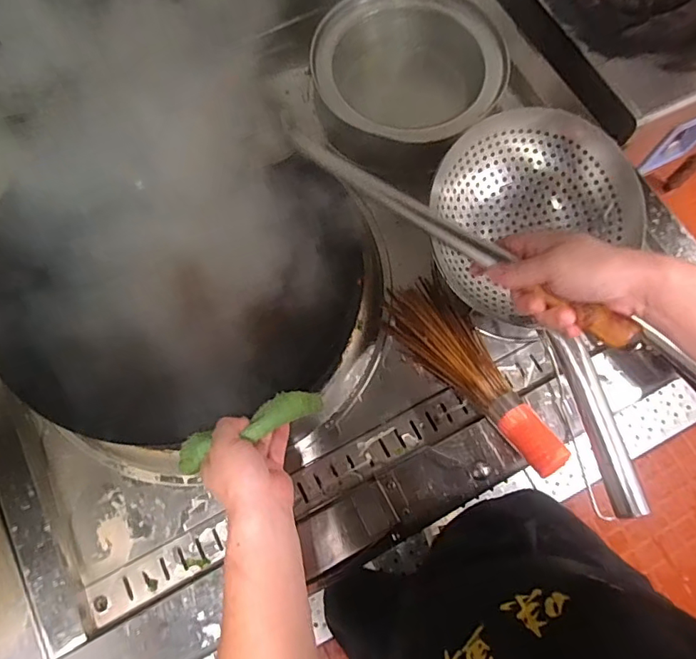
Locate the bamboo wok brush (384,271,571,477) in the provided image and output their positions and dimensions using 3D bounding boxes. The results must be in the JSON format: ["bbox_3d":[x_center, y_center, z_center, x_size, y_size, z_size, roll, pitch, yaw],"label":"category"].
[{"bbox_3d":[0.158,0.052,0.650,0.097,0.053,0.308,-31,58,-9],"label":"bamboo wok brush"}]

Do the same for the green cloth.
[{"bbox_3d":[-0.101,0.099,0.514,0.156,0.045,0.034,-23,73,-11],"label":"green cloth"}]

